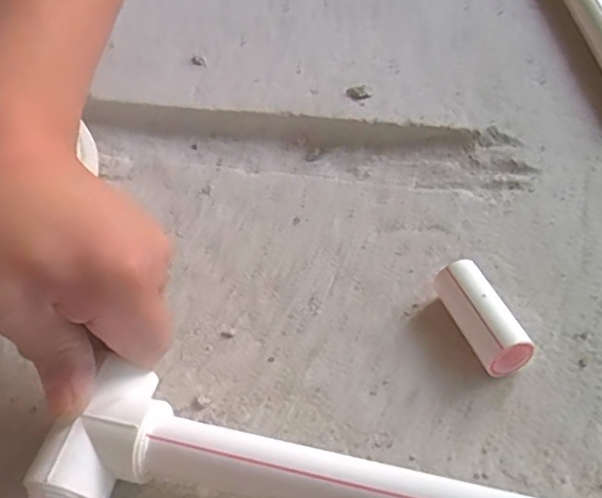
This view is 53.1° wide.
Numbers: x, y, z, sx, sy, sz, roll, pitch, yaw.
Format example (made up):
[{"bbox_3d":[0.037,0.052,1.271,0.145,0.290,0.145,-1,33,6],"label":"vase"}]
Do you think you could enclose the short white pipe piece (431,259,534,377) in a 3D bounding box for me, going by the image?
[{"bbox_3d":[0.089,0.035,0.307,0.024,0.027,0.059,-19,48,-11],"label":"short white pipe piece"}]

